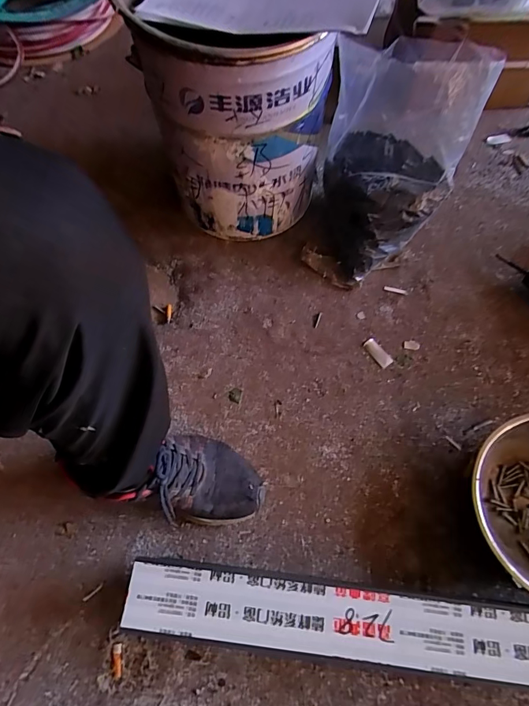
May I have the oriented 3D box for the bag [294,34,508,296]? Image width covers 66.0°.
[{"bbox_3d":[0.198,-0.302,0.664,0.203,0.320,0.259,15,65,8],"label":"bag"}]

